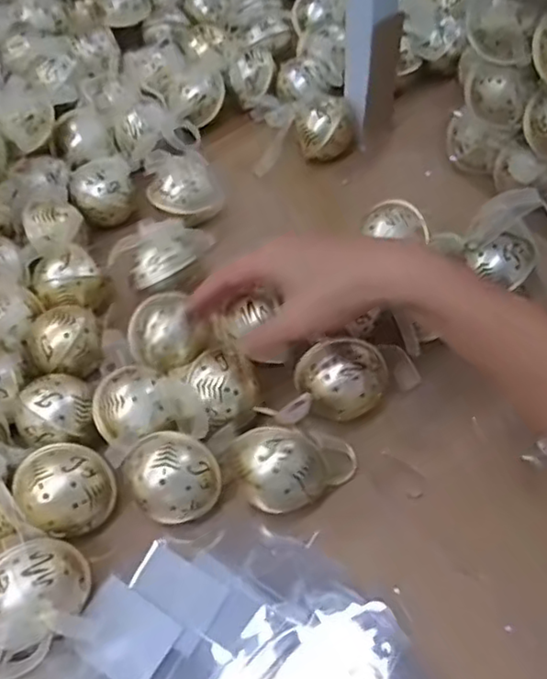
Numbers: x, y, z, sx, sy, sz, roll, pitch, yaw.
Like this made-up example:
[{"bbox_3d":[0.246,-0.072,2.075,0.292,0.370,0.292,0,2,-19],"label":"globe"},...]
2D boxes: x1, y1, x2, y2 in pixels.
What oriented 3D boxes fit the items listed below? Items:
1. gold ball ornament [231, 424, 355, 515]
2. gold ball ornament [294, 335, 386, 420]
[{"bbox_3d":[0.008,0.080,0.412,0.063,0.050,0.052,-23,57,-11],"label":"gold ball ornament"},{"bbox_3d":[0.047,0.028,0.441,0.054,0.042,0.045,-23,57,-11],"label":"gold ball ornament"}]

